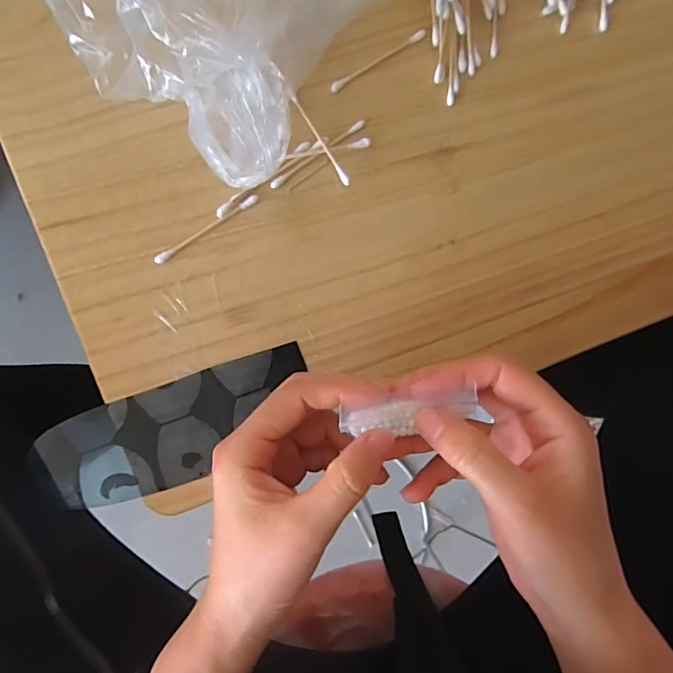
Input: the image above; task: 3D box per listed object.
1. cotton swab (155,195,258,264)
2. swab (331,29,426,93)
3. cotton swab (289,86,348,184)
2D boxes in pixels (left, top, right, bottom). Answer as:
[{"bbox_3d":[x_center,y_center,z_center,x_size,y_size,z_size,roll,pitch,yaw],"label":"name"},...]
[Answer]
[{"bbox_3d":[-0.079,-0.066,0.279,0.072,0.004,0.006,-34,95,-5],"label":"cotton swab"},{"bbox_3d":[0.027,-0.175,0.290,0.071,0.004,0.006,-34,95,-5],"label":"swab"},{"bbox_3d":[-0.011,-0.122,0.282,0.005,0.009,0.067,-32,95,-5],"label":"cotton swab"}]

